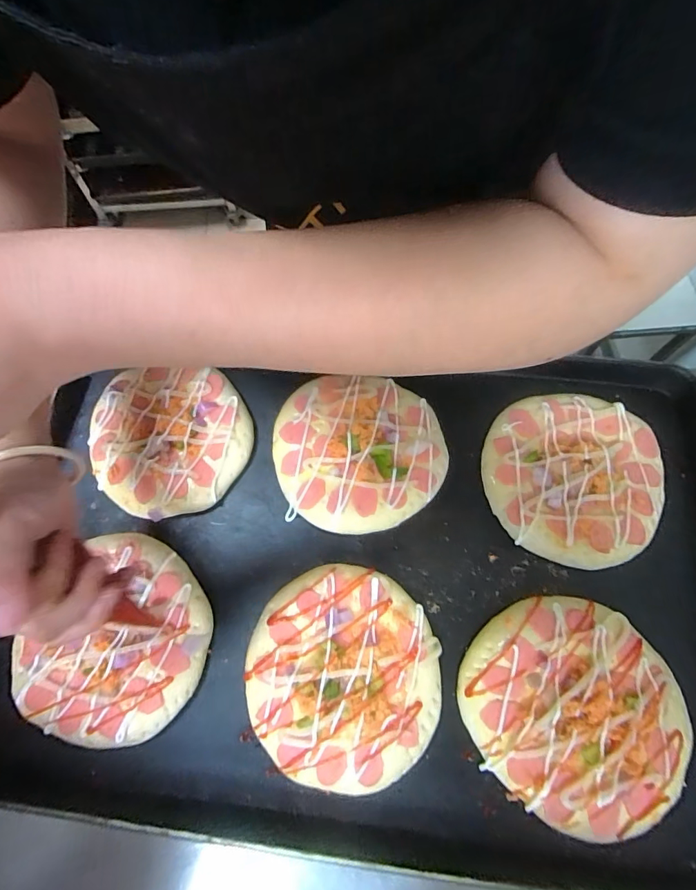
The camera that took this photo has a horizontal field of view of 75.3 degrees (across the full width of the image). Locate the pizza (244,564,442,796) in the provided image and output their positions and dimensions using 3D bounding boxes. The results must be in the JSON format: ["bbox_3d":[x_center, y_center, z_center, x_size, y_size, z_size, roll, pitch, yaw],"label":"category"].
[{"bbox_3d":[-0.003,0.171,0.343,0.141,0.037,0.146,4,70,3],"label":"pizza"}]

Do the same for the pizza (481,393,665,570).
[{"bbox_3d":[0.195,0.026,0.393,0.143,0.032,0.145,0,70,1],"label":"pizza"}]

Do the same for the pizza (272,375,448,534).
[{"bbox_3d":[0.009,0.007,0.404,0.150,0.035,0.137,1,70,2],"label":"pizza"}]

